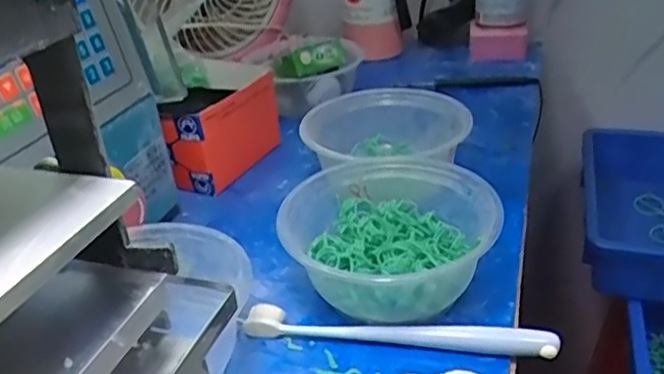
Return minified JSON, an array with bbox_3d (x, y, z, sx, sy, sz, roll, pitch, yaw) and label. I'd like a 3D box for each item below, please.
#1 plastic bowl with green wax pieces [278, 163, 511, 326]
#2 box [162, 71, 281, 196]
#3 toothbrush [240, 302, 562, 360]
[{"bbox_3d":[0.037,0.040,0.401,0.132,0.066,0.121,-3,30,2],"label":"plastic bowl with green wax pieces"},{"bbox_3d":[-0.091,-0.050,0.570,0.042,0.076,0.121,13,34,27],"label":"box"},{"bbox_3d":[0.037,0.086,0.370,0.182,0.019,0.015,3,31,12],"label":"toothbrush"}]

